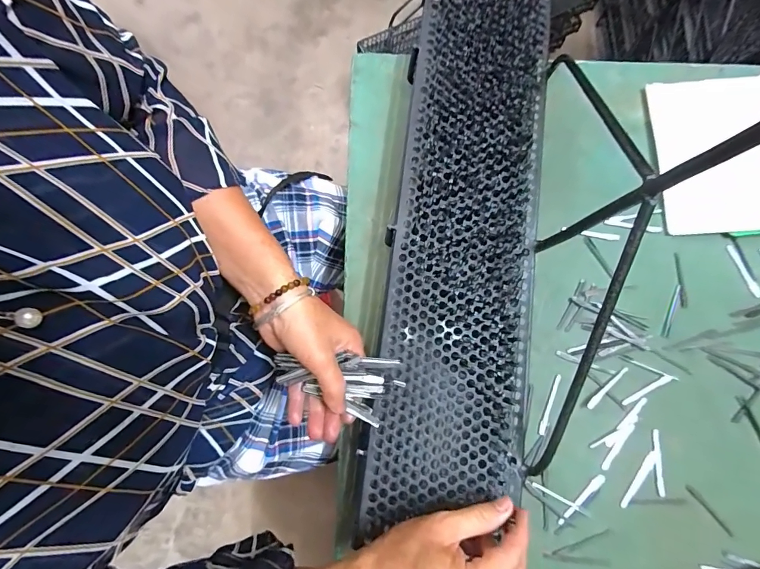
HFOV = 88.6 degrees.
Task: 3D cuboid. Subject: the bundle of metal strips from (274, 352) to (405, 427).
[{"bbox_3d":[-0.037,0.087,0.343,0.111,0.023,0.057,13,80,-9],"label":"bundle of metal strips"}]

